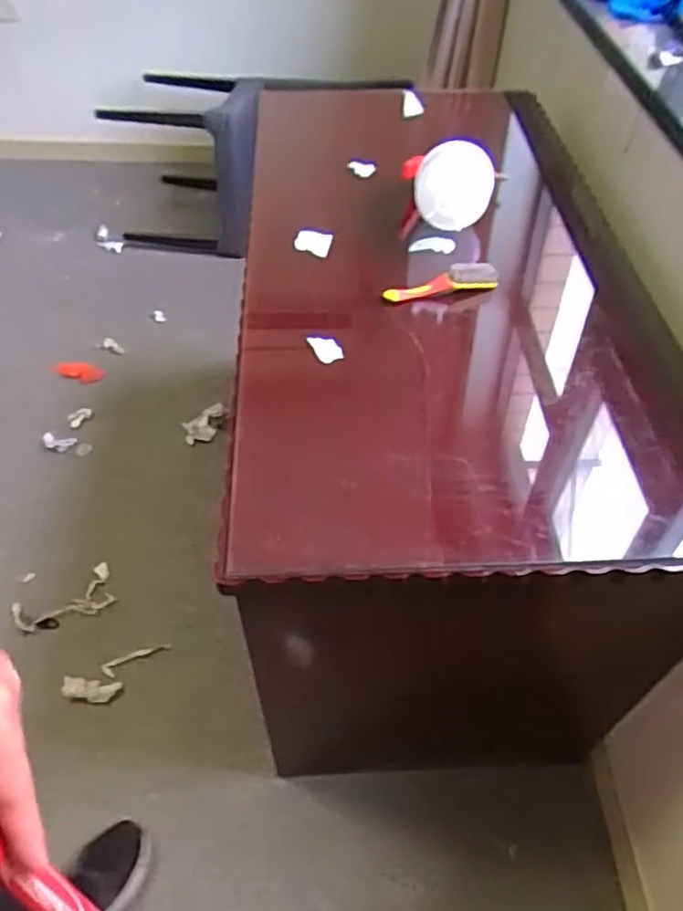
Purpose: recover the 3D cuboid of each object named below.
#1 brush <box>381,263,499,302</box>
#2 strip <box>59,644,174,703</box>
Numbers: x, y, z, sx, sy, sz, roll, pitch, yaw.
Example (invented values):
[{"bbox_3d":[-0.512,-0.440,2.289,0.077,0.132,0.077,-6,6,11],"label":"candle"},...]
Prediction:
[{"bbox_3d":[0.144,-0.252,0.955,0.169,0.046,0.028,-6,50,-8],"label":"brush"},{"bbox_3d":[-0.455,0.448,1.361,0.220,0.038,0.080,-22,54,-20],"label":"strip"}]

